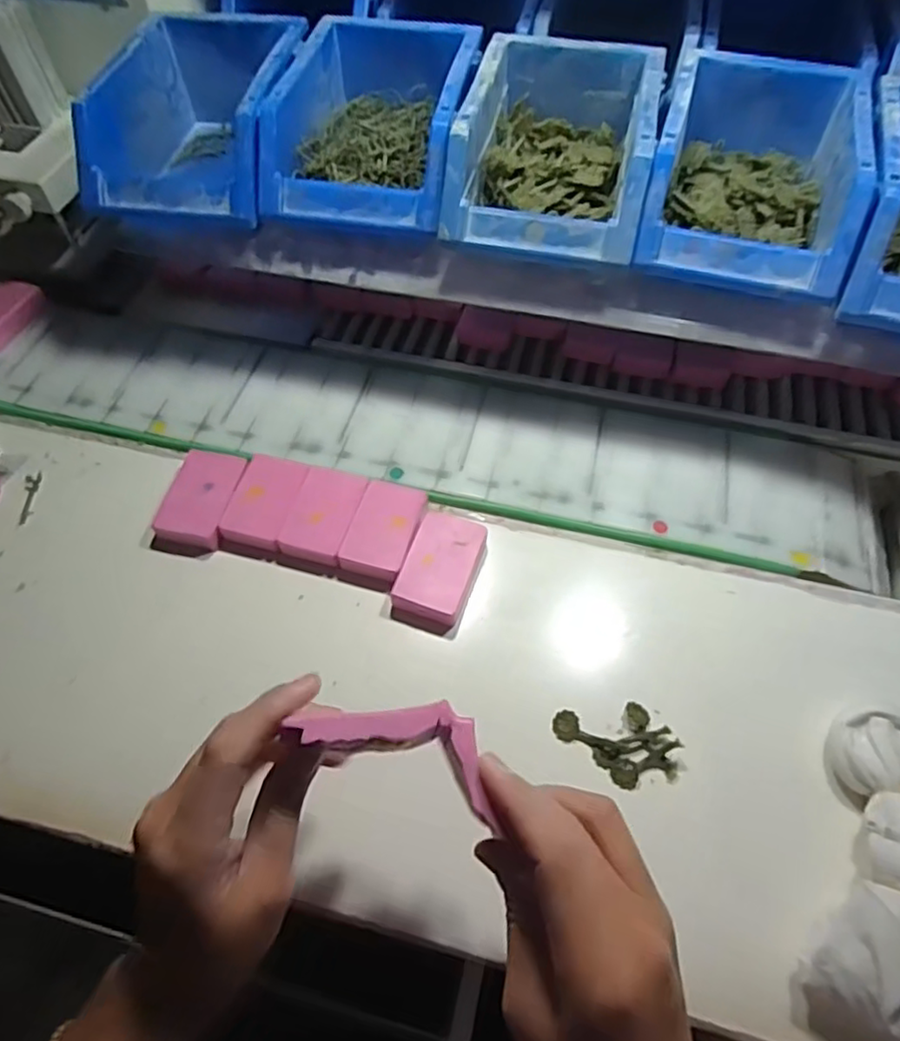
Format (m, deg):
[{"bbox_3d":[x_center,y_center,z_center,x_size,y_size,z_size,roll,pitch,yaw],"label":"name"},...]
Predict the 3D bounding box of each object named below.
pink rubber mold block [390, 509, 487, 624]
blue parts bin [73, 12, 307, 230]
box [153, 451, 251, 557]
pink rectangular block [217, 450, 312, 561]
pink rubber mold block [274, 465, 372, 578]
[{"bbox_3d":[-0.006,0.029,0.429,0.046,0.021,0.074,16,60,9],"label":"pink rubber mold block"},{"bbox_3d":[-0.175,-0.286,0.473,0.119,0.081,0.181,8,57,5],"label":"blue parts bin"},{"bbox_3d":[-0.177,-0.013,0.458,0.048,0.016,0.075,11,60,6],"label":"box"},{"bbox_3d":[-0.131,-0.012,0.458,0.045,0.018,0.072,13,60,7],"label":"pink rectangular block"},{"bbox_3d":[-0.088,0.000,0.448,0.043,0.017,0.070,14,60,7],"label":"pink rubber mold block"}]

